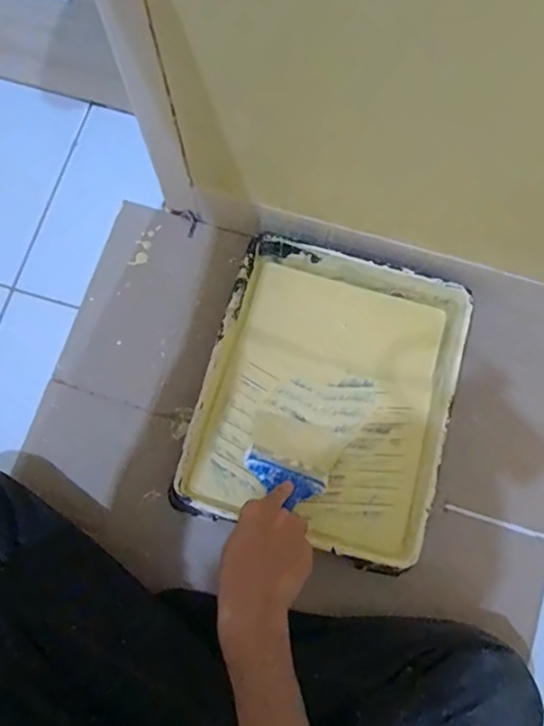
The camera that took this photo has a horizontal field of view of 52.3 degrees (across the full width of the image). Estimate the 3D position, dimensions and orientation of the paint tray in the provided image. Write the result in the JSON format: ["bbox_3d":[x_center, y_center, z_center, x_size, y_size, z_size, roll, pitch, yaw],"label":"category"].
[{"bbox_3d":[0.065,0.041,0.678,0.286,0.069,0.348,16,78,3],"label":"paint tray"}]

